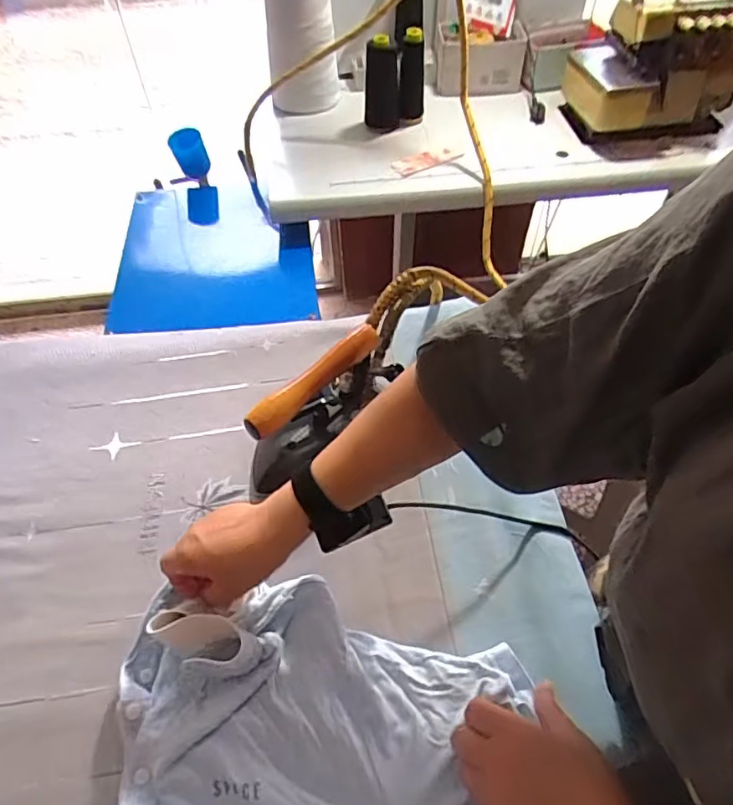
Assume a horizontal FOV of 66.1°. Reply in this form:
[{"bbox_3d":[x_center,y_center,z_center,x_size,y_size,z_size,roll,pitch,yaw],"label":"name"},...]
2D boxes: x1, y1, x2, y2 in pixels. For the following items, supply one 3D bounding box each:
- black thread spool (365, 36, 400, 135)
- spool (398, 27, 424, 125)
[{"bbox_3d":[0.033,-0.723,1.286,0.066,0.201,0.086,10,54,10],"label":"black thread spool"},{"bbox_3d":[0.104,-0.759,1.313,0.057,0.192,0.053,-2,51,3],"label":"spool"}]

